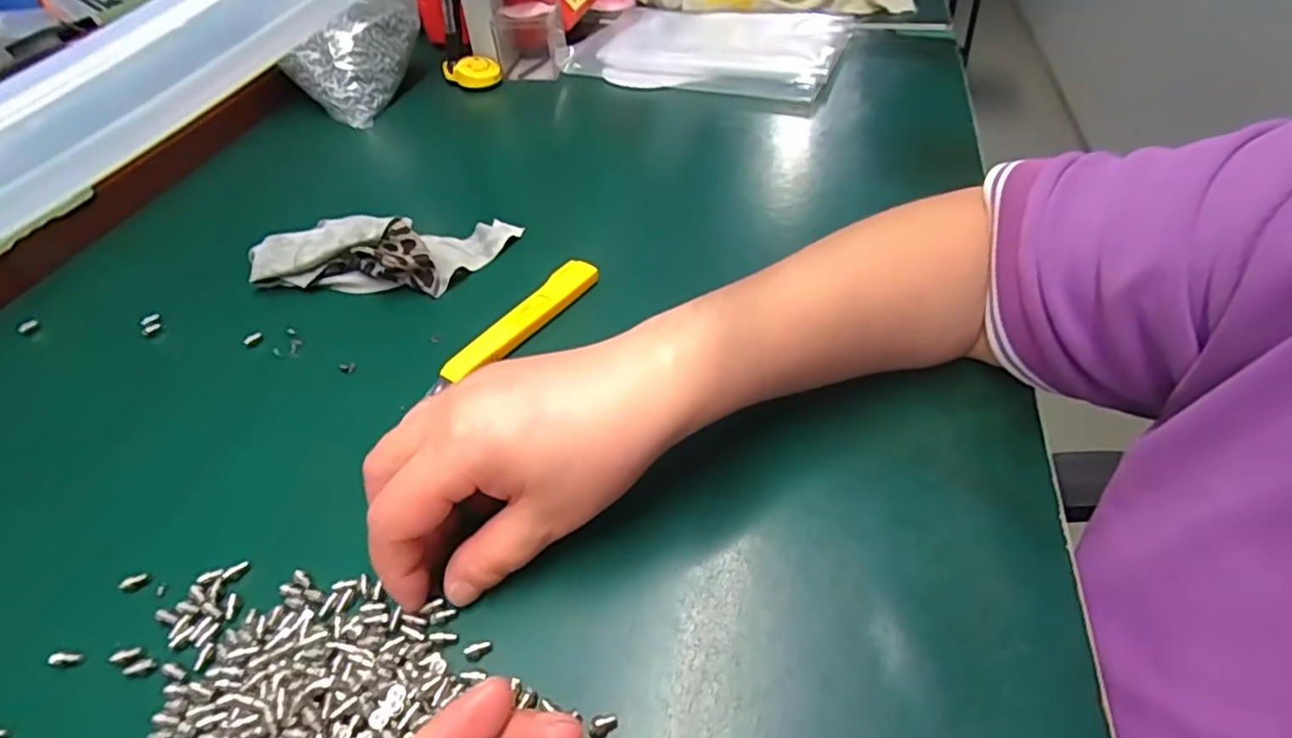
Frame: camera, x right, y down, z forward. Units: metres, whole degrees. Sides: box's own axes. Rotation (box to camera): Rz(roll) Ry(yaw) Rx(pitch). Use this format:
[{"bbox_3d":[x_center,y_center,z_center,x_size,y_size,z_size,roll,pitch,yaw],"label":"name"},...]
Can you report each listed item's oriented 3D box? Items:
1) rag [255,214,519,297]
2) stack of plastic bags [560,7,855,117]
[{"bbox_3d":[-0.166,-0.081,0.415,0.165,0.035,0.087,-11,47,-10],"label":"rag"},{"bbox_3d":[0.057,-0.332,0.648,0.269,0.026,0.210,14,47,14],"label":"stack of plastic bags"}]

